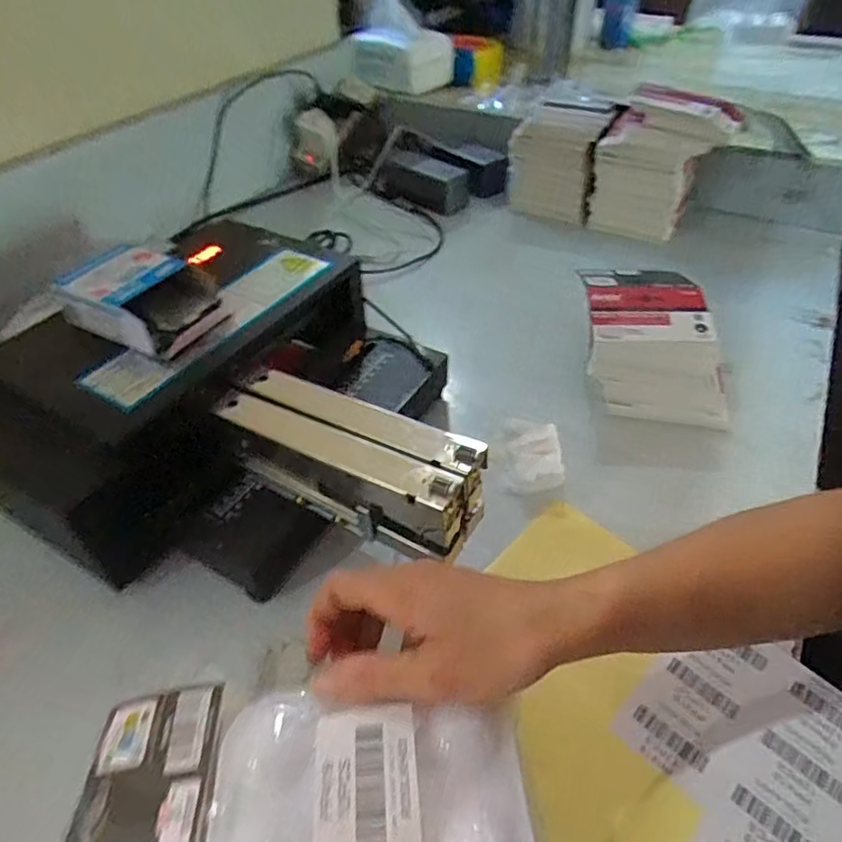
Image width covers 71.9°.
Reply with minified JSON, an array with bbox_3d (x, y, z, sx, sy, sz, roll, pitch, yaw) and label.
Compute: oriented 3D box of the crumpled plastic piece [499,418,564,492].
[{"bbox_3d":[0.093,0.025,0.489,0.048,0.011,0.079,2,45,2],"label":"crumpled plastic piece"}]

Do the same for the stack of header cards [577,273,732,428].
[{"bbox_3d":[0.216,-0.079,0.544,0.130,0.082,0.151,4,45,4],"label":"stack of header cards"}]

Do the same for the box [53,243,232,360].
[{"bbox_3d":[-0.206,-0.091,0.433,0.107,0.038,0.076,20,48,19],"label":"box"}]

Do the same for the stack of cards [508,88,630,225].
[{"bbox_3d":[0.196,-0.364,0.803,0.124,0.135,0.100,26,51,24],"label":"stack of cards"}]

